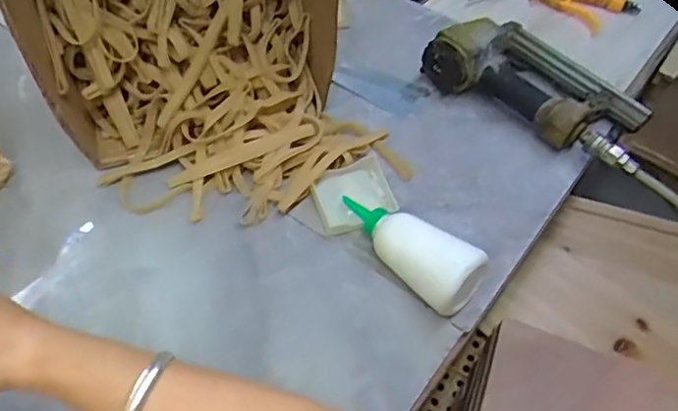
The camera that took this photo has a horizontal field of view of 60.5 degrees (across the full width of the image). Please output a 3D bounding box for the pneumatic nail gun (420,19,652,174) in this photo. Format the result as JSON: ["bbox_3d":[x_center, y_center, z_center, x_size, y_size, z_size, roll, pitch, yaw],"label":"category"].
[{"bbox_3d":[0.248,-0.157,0.696,0.257,0.071,0.145,31,57,19],"label":"pneumatic nail gun"}]

